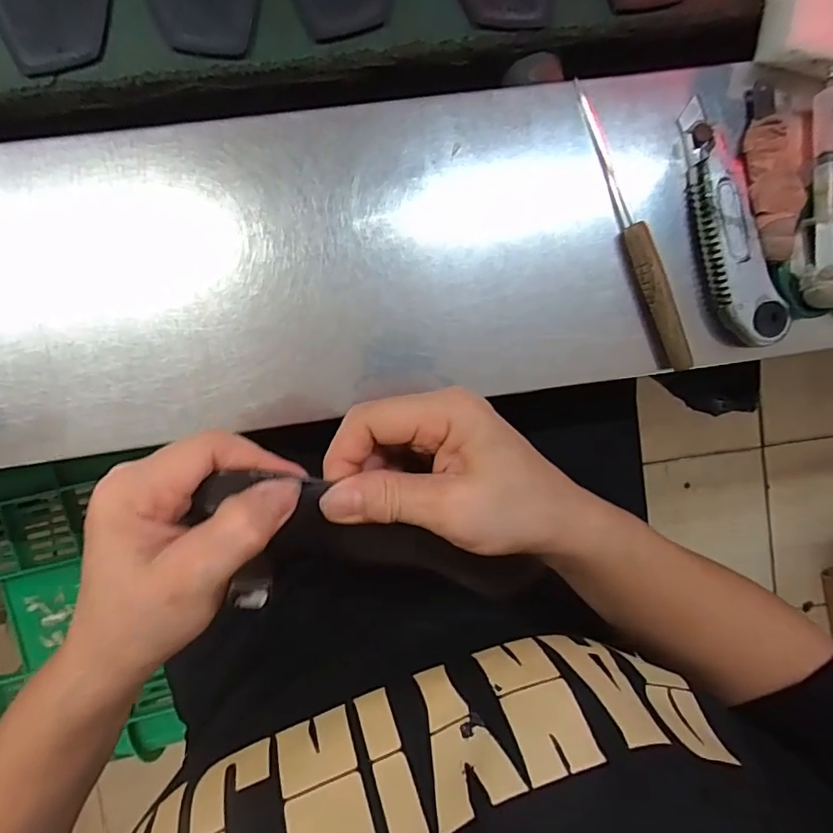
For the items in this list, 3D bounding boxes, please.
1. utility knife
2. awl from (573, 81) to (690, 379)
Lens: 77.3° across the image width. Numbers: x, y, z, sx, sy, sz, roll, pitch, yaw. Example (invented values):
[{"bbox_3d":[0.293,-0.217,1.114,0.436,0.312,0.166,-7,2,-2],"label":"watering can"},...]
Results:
[{"bbox_3d":[0.204,-0.125,0.343,0.034,0.019,0.159,-20,94,-2],"label":"utility knife"},{"bbox_3d":[0.141,-0.122,0.343,0.015,0.016,0.194,-24,94,-2],"label":"awl"}]

